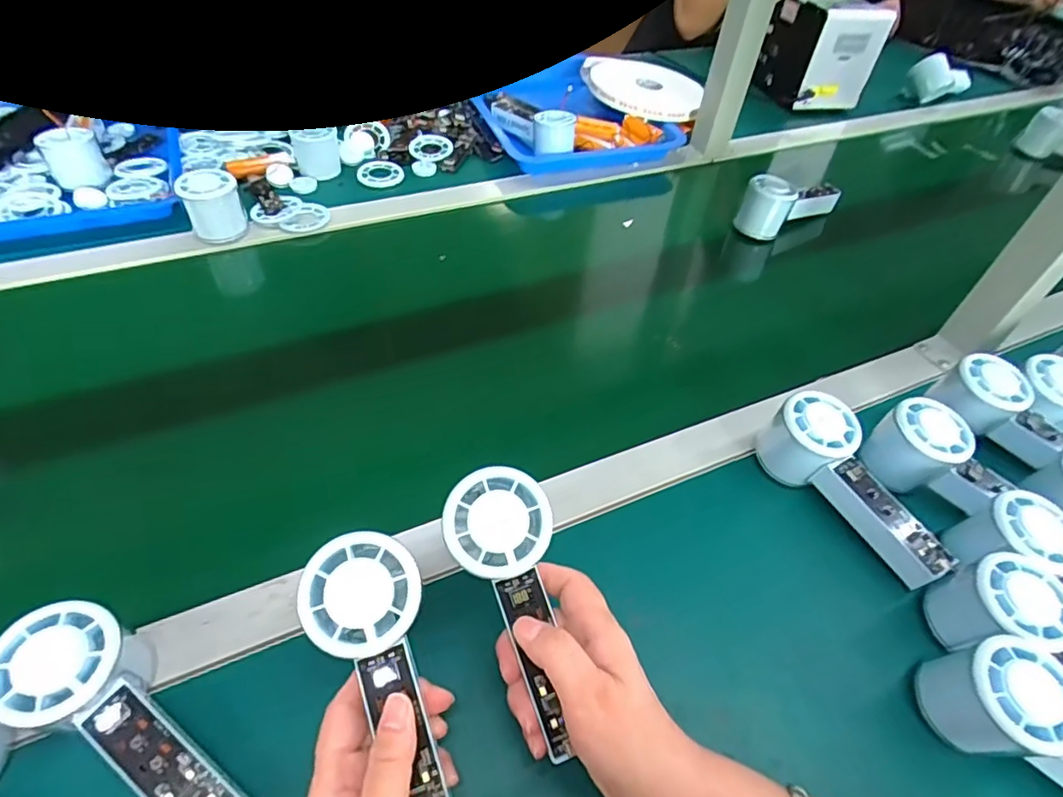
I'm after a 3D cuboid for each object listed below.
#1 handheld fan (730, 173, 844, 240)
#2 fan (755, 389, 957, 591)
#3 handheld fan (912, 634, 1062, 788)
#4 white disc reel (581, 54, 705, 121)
[{"bbox_3d":[0.321,-0.243,0.707,0.136,0.062,0.051,-19,54,-20],"label":"handheld fan"},{"bbox_3d":[0.243,0.065,0.433,0.054,0.070,0.147,-31,59,-27],"label":"fan"},{"bbox_3d":[0.306,0.196,0.316,0.158,0.054,0.062,29,53,18],"label":"handheld fan"},{"bbox_3d":[0.162,-0.468,0.853,0.164,0.014,0.176,-3,54,-6],"label":"white disc reel"}]

